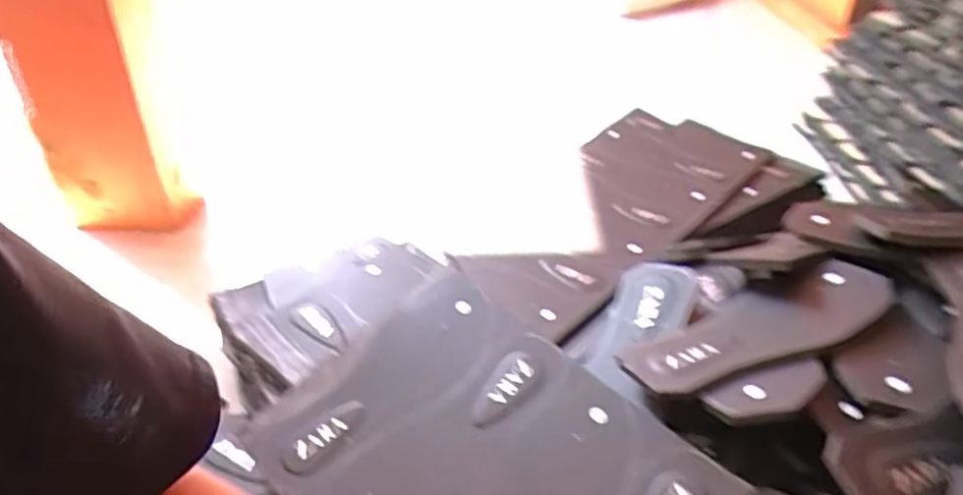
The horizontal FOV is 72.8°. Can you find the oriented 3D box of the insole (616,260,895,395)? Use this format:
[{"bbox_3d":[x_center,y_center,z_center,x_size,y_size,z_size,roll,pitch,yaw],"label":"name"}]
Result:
[{"bbox_3d":[0.247,0.071,0.578,0.243,0.011,0.100,-21,25,-14],"label":"insole"}]

